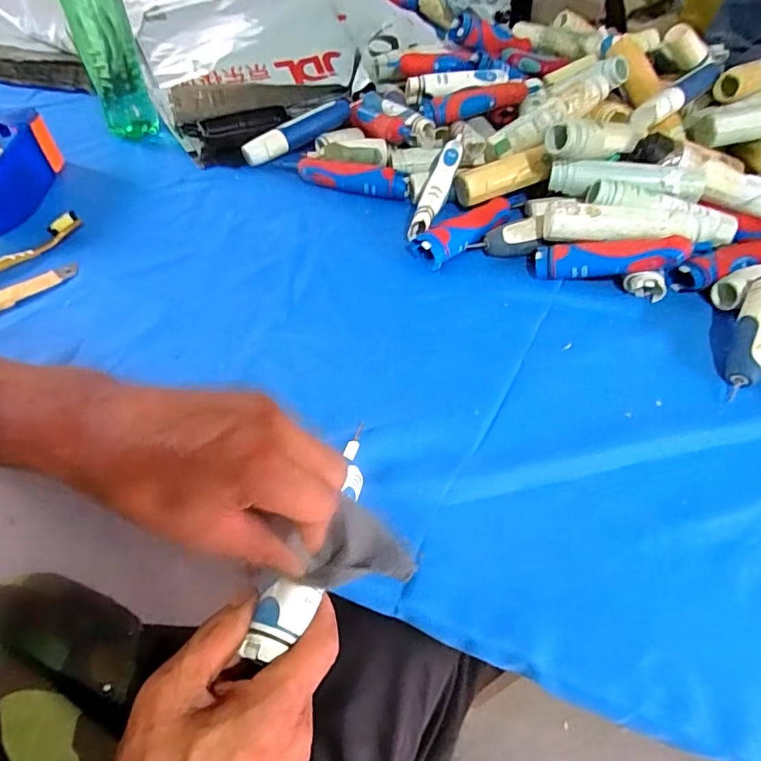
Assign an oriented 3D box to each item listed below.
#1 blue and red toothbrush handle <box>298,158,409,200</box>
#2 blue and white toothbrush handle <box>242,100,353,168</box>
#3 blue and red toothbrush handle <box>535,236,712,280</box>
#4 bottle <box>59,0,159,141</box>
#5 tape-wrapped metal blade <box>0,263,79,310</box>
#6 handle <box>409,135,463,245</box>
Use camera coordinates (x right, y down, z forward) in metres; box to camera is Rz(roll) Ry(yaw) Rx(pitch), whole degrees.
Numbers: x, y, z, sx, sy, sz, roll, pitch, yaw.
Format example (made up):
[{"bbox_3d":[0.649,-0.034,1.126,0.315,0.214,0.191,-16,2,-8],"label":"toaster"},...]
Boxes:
[{"bbox_3d":[-0.032,-0.227,0.575,0.128,0.031,0.033,15,51,10],"label":"blue and red toothbrush handle"},{"bbox_3d":[-0.096,-0.296,0.612,0.142,0.026,0.031,-32,57,-12],"label":"blue and white toothbrush handle"},{"bbox_3d":[0.216,-0.111,0.469,0.141,0.028,0.028,-1,46,19],"label":"blue and red toothbrush handle"},{"bbox_3d":[-0.314,-0.405,0.571,0.064,0.231,0.056,-20,54,-18],"label":"bottle"},{"bbox_3d":[-0.328,-0.080,0.461,0.110,0.005,0.022,-33,59,-26],"label":"tape-wrapped metal blade"},{"bbox_3d":[0.061,-0.201,0.527,0.024,0.034,0.128,19,71,12],"label":"handle"}]

